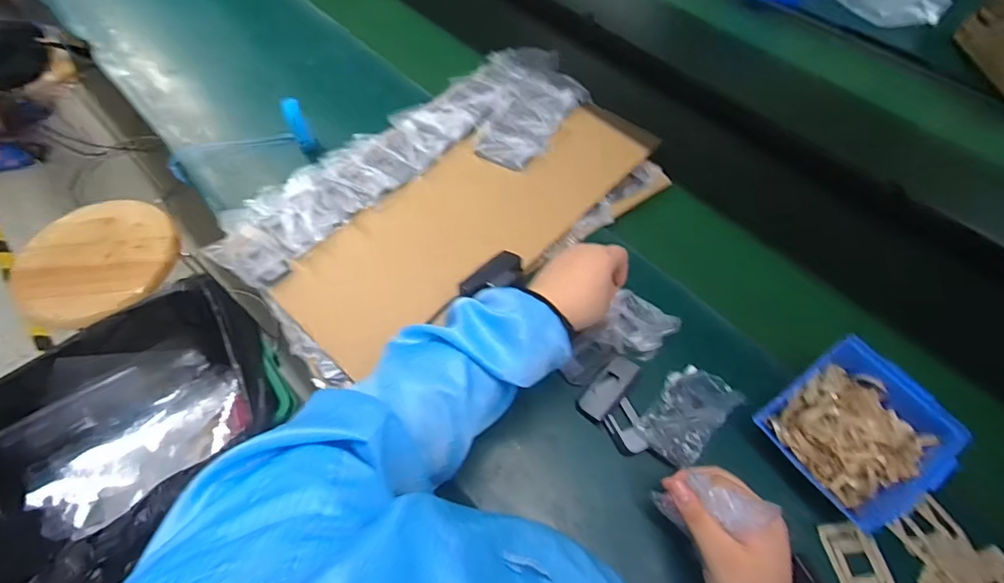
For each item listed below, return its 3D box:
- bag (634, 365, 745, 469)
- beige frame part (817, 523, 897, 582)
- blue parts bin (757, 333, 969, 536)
[{"bbox_3d":[0.186,0.122,0.479,0.064,0.017,0.101,41,67,20],"label":"bag"},{"bbox_3d":[0.315,0.240,0.417,0.044,0.011,0.067,-8,60,-5],"label":"beige frame part"},{"bbox_3d":[0.327,0.134,0.445,0.132,0.063,0.130,-32,65,-18],"label":"blue parts bin"}]

